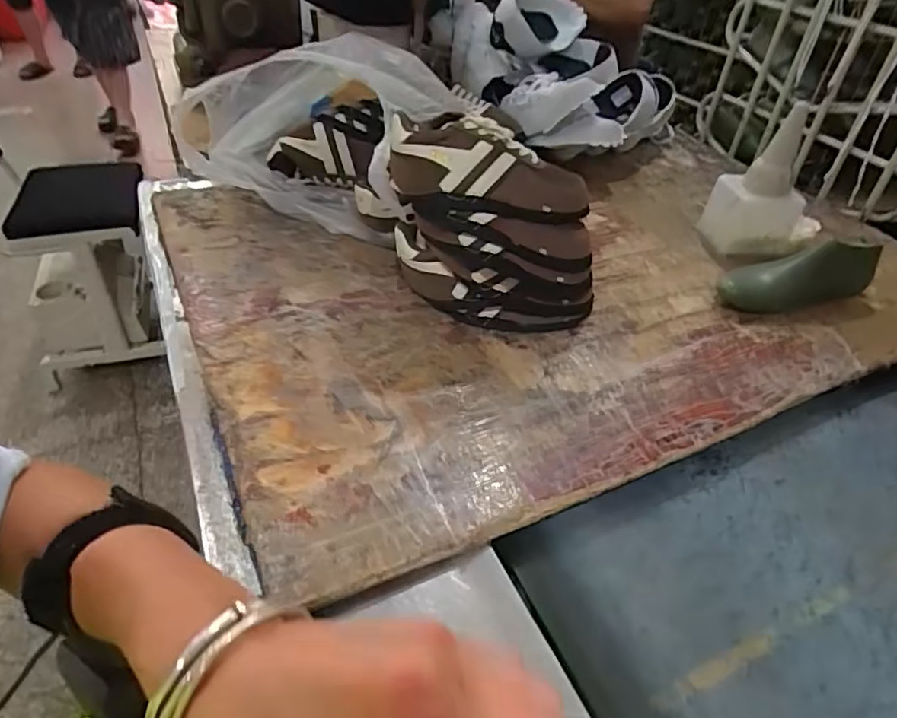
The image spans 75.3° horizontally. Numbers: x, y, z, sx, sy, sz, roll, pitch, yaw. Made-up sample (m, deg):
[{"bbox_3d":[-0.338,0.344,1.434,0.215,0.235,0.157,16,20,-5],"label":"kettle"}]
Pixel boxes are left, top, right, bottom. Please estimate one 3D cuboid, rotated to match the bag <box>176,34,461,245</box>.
[{"bbox_3d":[-0.214,-0.396,1.018,0.470,0.249,0.272,25,44,21],"label":"bag"}]

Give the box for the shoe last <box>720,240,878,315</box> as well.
[{"bbox_3d":[0.542,-0.130,0.881,0.278,0.087,0.061,-8,42,-15],"label":"shoe last"}]

